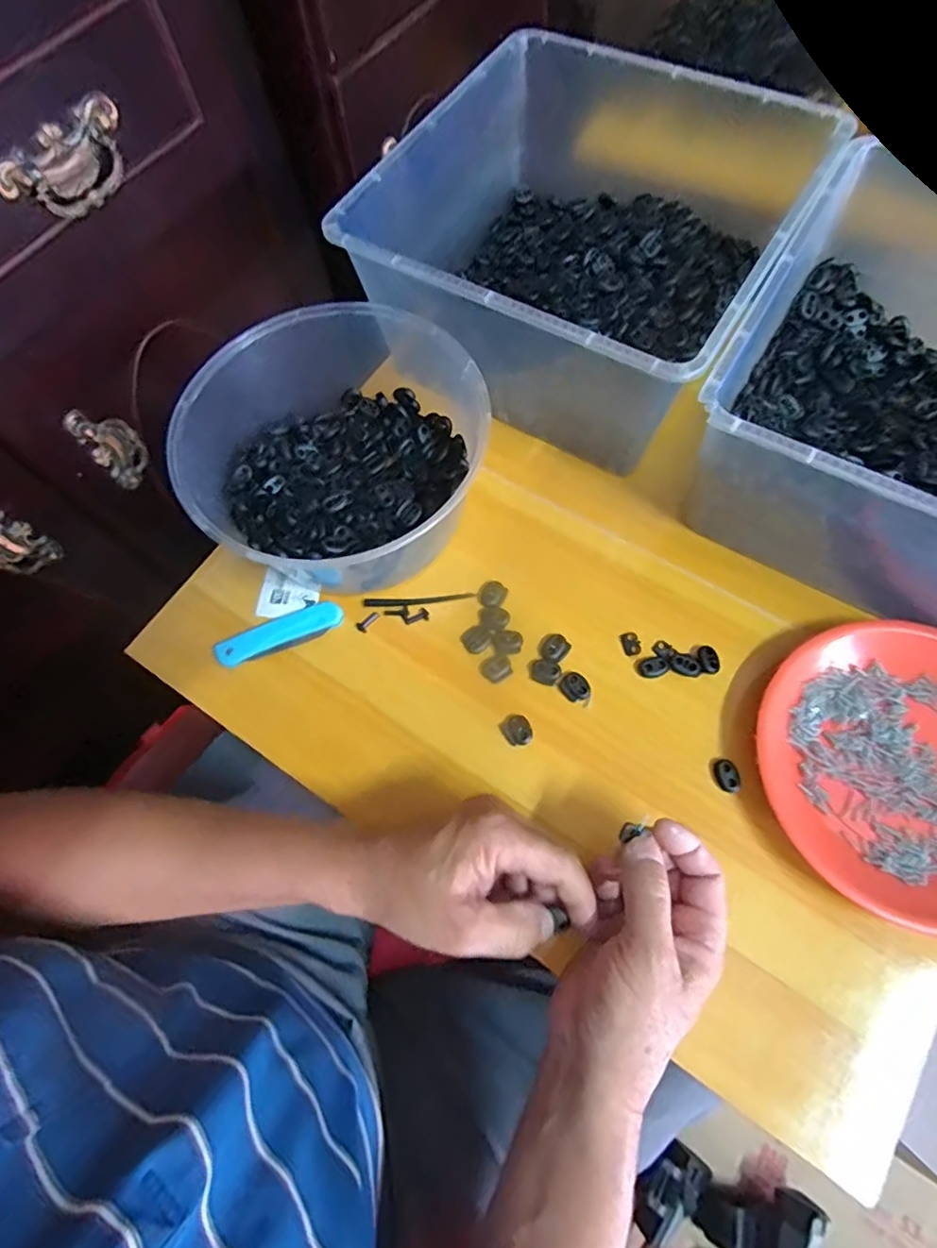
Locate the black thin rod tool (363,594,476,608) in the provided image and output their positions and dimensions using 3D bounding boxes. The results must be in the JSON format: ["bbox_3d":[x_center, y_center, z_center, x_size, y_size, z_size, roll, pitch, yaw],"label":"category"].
[{"bbox_3d":[-0.040,-0.019,0.465,0.089,0.004,0.008,-4,68,1],"label":"black thin rod tool"}]

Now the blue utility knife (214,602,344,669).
[{"bbox_3d":[-0.148,0.008,0.455,0.099,0.010,0.026,-21,69,-5],"label":"blue utility knife"}]

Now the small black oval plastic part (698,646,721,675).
[{"bbox_3d":[0.179,0.026,0.430,0.014,0.004,0.022,-13,68,-2],"label":"small black oval plastic part"}]

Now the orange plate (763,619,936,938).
[{"bbox_3d":[0.291,0.095,0.382,0.173,0.031,0.191,-13,68,-2],"label":"orange plate"}]

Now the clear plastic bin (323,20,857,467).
[{"bbox_3d":[0.108,-0.334,0.492,0.297,0.120,0.348,30,73,14],"label":"clear plastic bin"}]

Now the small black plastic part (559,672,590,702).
[{"bbox_3d":[0.080,0.047,0.429,0.019,0.004,0.021,-43,72,-13],"label":"small black plastic part"}]

